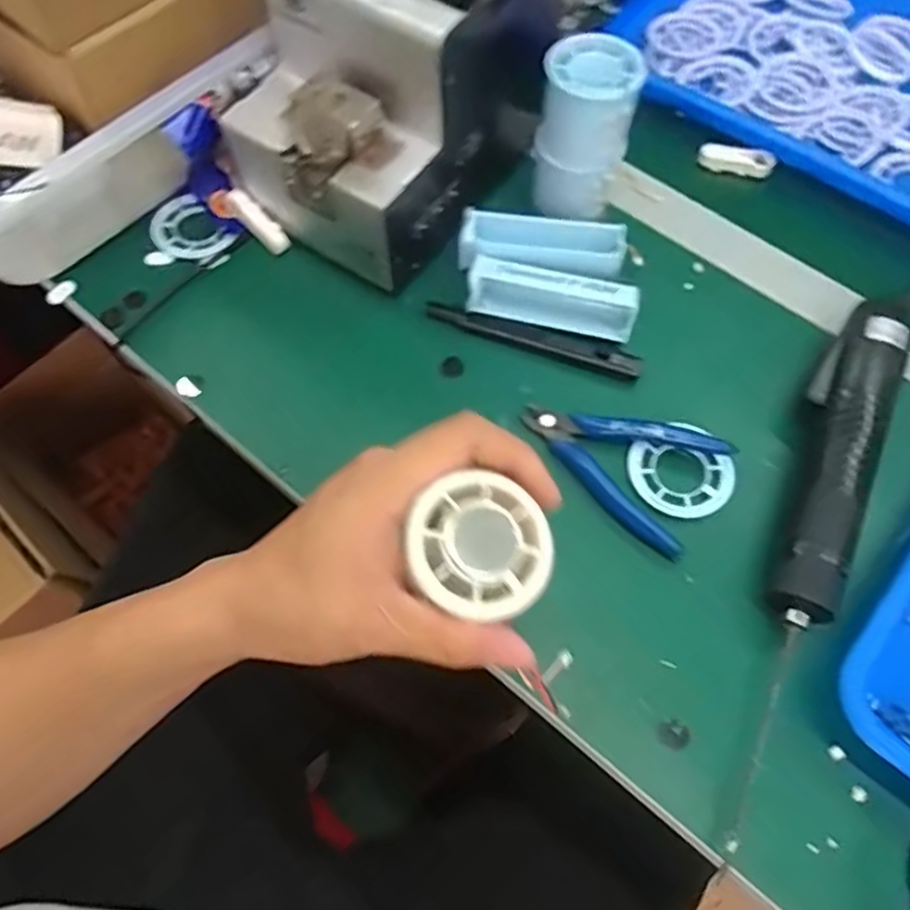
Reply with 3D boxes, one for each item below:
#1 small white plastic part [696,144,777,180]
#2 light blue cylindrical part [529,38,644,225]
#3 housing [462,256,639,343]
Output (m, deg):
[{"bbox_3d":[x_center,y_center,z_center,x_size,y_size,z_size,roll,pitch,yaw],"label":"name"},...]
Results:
[{"bbox_3d":[0.207,-0.216,0.508,0.054,0.015,0.015,8,64,3],"label":"small white plastic part"},{"bbox_3d":[0.081,-0.204,0.438,0.056,0.097,0.049,15,64,7],"label":"light blue cylindrical part"},{"bbox_3d":[0.061,-0.097,0.433,0.103,0.024,0.034,11,64,5],"label":"housing"}]

